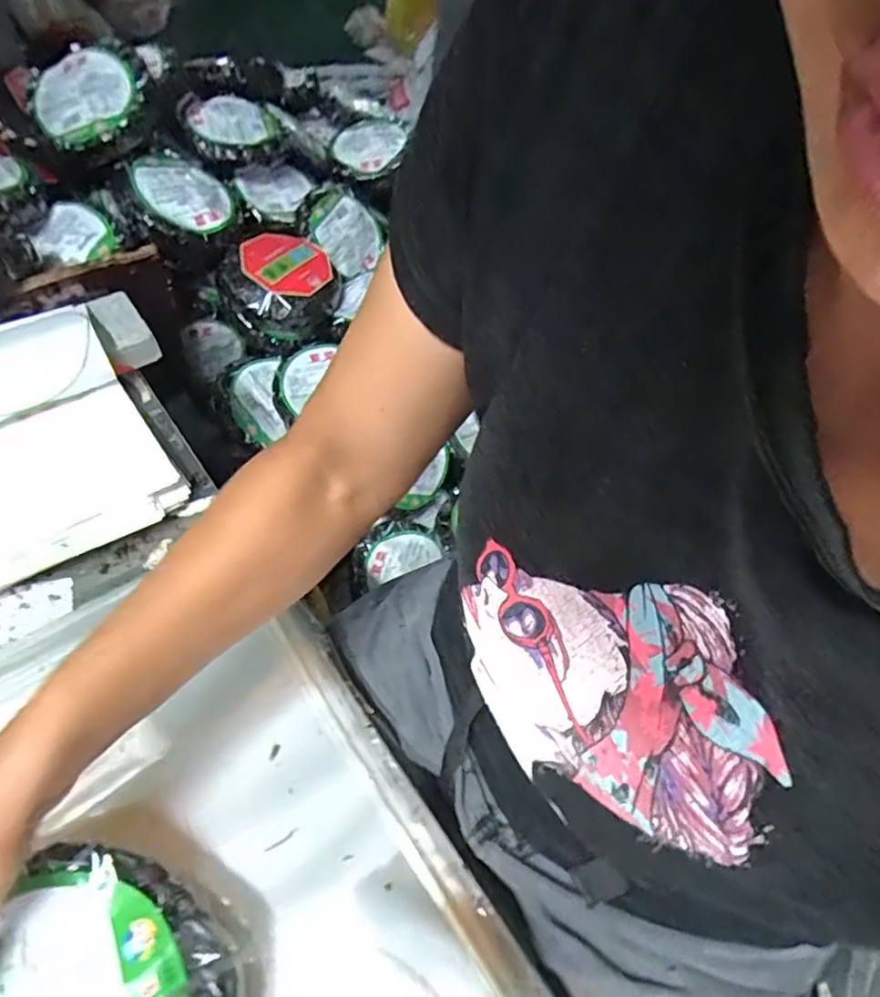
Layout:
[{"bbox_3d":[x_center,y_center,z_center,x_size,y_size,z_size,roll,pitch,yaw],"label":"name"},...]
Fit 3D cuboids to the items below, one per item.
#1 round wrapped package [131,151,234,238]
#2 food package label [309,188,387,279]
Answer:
[{"bbox_3d":[-0.399,-0.478,0.955,0.143,0.024,0.140,4,64,-33],"label":"round wrapped package"},{"bbox_3d":[-0.167,-0.482,1.105,0.137,0.016,0.168,39,54,-28],"label":"food package label"}]

